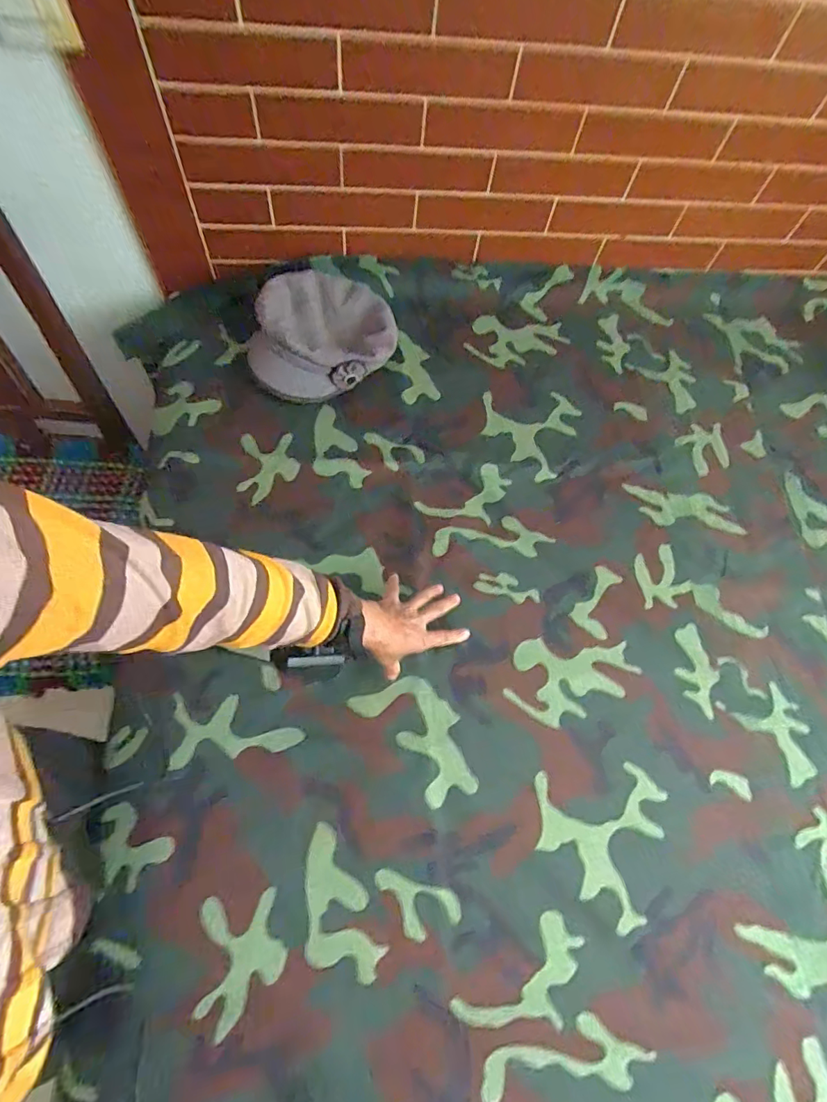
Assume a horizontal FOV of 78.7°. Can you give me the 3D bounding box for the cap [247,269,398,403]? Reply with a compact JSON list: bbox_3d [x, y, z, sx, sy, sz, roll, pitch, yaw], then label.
[{"bbox_3d":[-0.137,-0.352,0.812,0.206,0.110,0.214,2,66,-5],"label":"cap"}]

